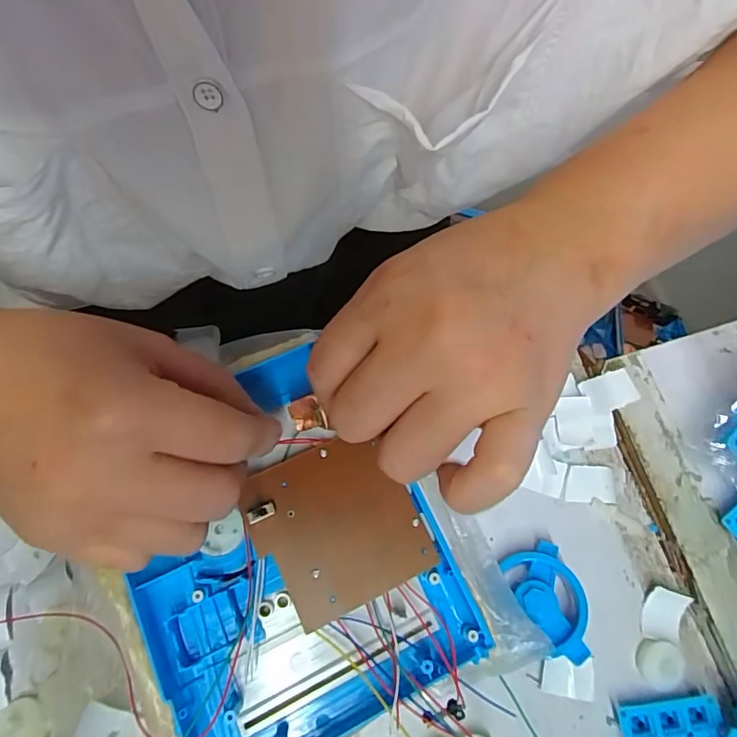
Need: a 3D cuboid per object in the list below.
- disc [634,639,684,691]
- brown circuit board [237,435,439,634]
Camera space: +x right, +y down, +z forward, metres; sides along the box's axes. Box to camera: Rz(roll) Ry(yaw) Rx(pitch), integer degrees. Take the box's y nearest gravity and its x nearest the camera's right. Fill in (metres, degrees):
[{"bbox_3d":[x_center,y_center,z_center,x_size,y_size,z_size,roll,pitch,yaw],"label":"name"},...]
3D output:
[{"bbox_3d":[0.149,0.151,0.262,0.023,0.004,0.022,1,72,-4],"label":"disc"},{"bbox_3d":[-0.015,0.072,0.237,0.071,0.009,0.072,-25,72,-11],"label":"brown circuit board"}]

